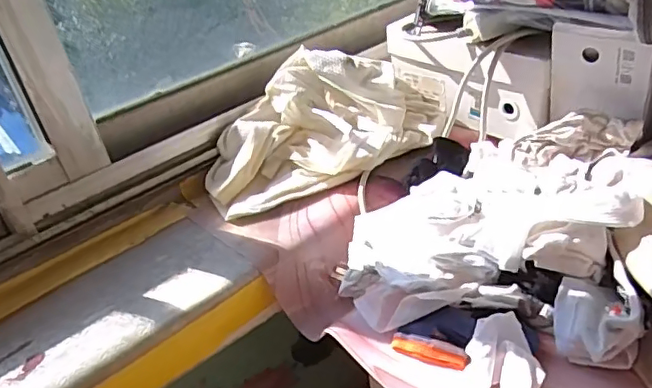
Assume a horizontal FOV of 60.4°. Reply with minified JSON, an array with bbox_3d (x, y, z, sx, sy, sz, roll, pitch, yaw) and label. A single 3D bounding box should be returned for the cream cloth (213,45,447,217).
[{"bbox_3d":[-0.004,-0.096,0.729,0.322,0.100,0.173,-17,38,-12],"label":"cream cloth"}]

